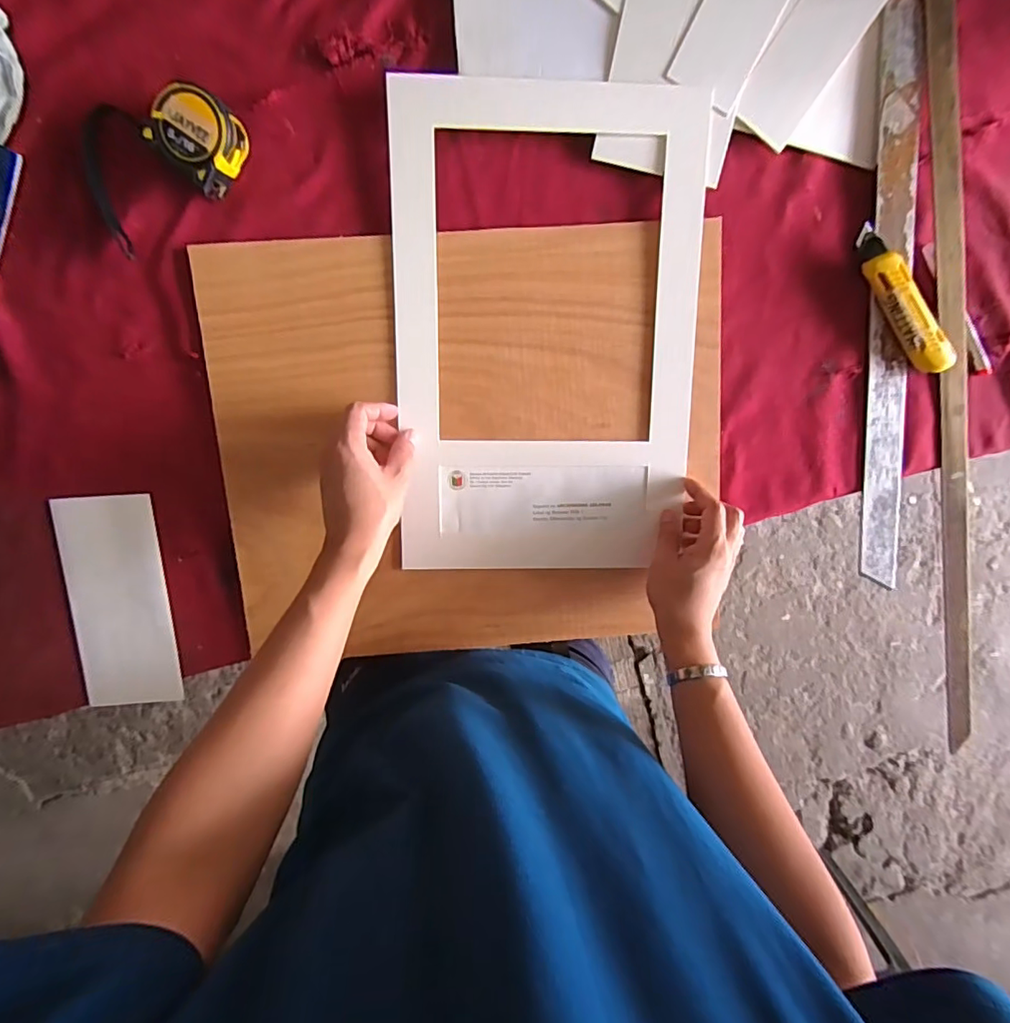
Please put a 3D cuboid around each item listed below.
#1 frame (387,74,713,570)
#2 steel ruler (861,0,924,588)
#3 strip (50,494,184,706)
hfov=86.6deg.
[{"bbox_3d":[0.039,-0.154,0.499,0.278,0.009,0.429,0,101,-2],"label":"frame"},{"bbox_3d":[0.369,-0.191,0.511,0.040,0.009,0.532,-4,102,0],"label":"steel ruler"},{"bbox_3d":[-0.382,0.091,0.530,0.091,0.009,0.210,-3,99,-3],"label":"strip"}]

